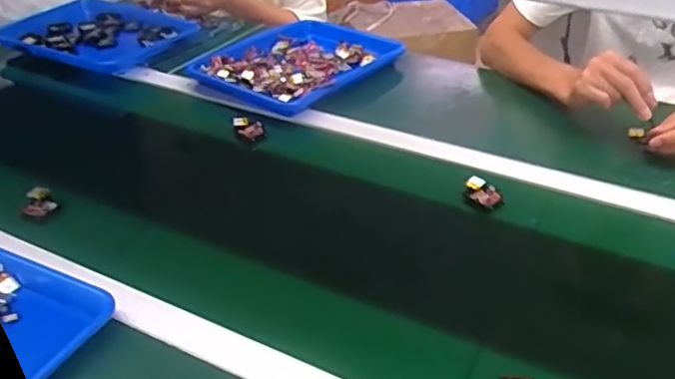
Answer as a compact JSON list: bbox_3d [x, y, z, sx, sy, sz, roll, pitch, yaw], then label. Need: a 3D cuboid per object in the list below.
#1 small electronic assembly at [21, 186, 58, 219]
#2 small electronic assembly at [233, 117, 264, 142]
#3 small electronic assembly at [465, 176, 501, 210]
[{"bbox_3d":[-0.374,0.016,0.806,0.038,0.016,0.050,-18,38,-21],"label":"small electronic assembly"},{"bbox_3d":[-0.137,-0.096,0.984,0.037,0.017,0.054,-16,37,-18],"label":"small electronic assembly"},{"bbox_3d":[0.183,0.002,0.819,0.029,0.015,0.048,-17,39,-22],"label":"small electronic assembly"}]

